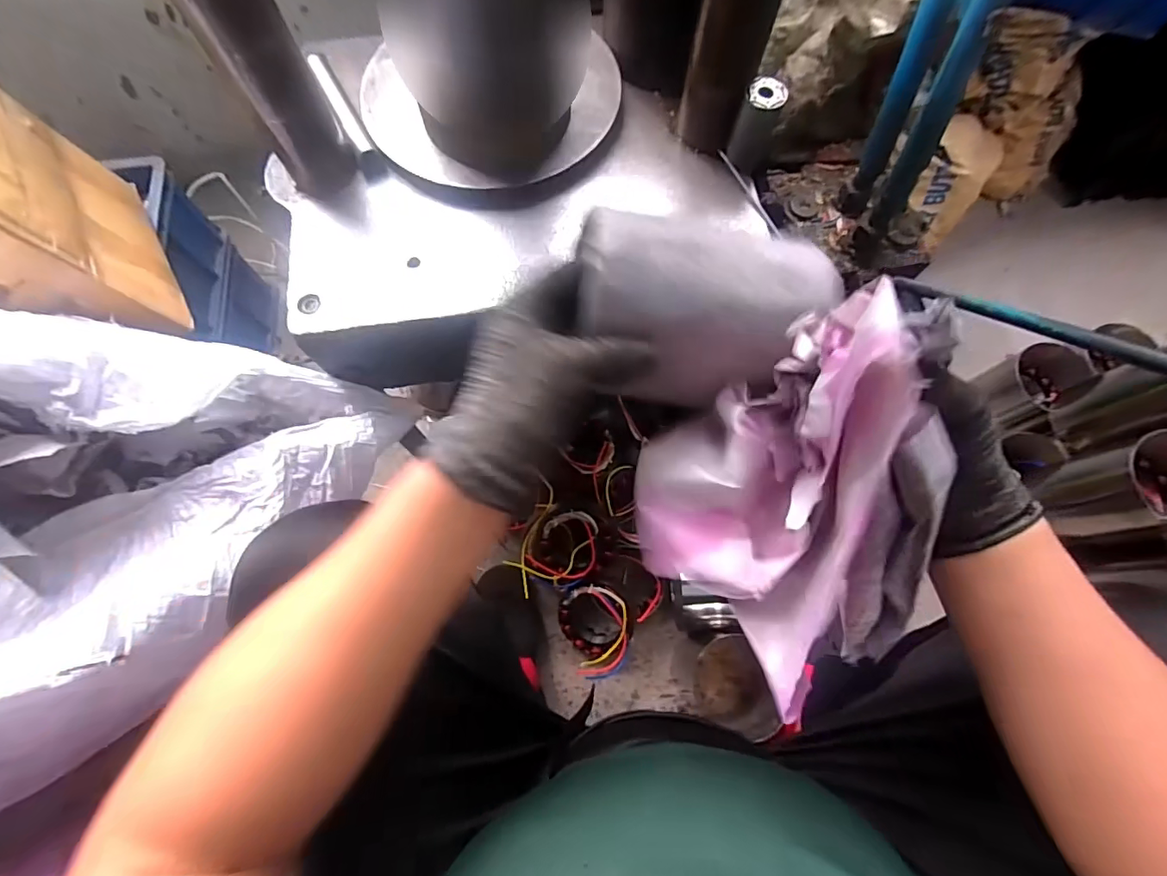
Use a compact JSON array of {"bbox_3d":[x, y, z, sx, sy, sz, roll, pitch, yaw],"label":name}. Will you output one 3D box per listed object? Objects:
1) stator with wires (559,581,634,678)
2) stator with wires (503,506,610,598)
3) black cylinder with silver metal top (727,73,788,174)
[{"bbox_3d":[0.023,0.284,0.749,0.106,0.095,0.126,-15,72,-5],"label":"stator with wires"},{"bbox_3d":[-0.040,0.163,0.722,0.137,0.067,0.109,-40,76,-12],"label":"stator with wires"},{"bbox_3d":[0.165,-0.298,0.486,0.035,0.075,0.033,24,73,7],"label":"black cylinder with silver metal top"}]

